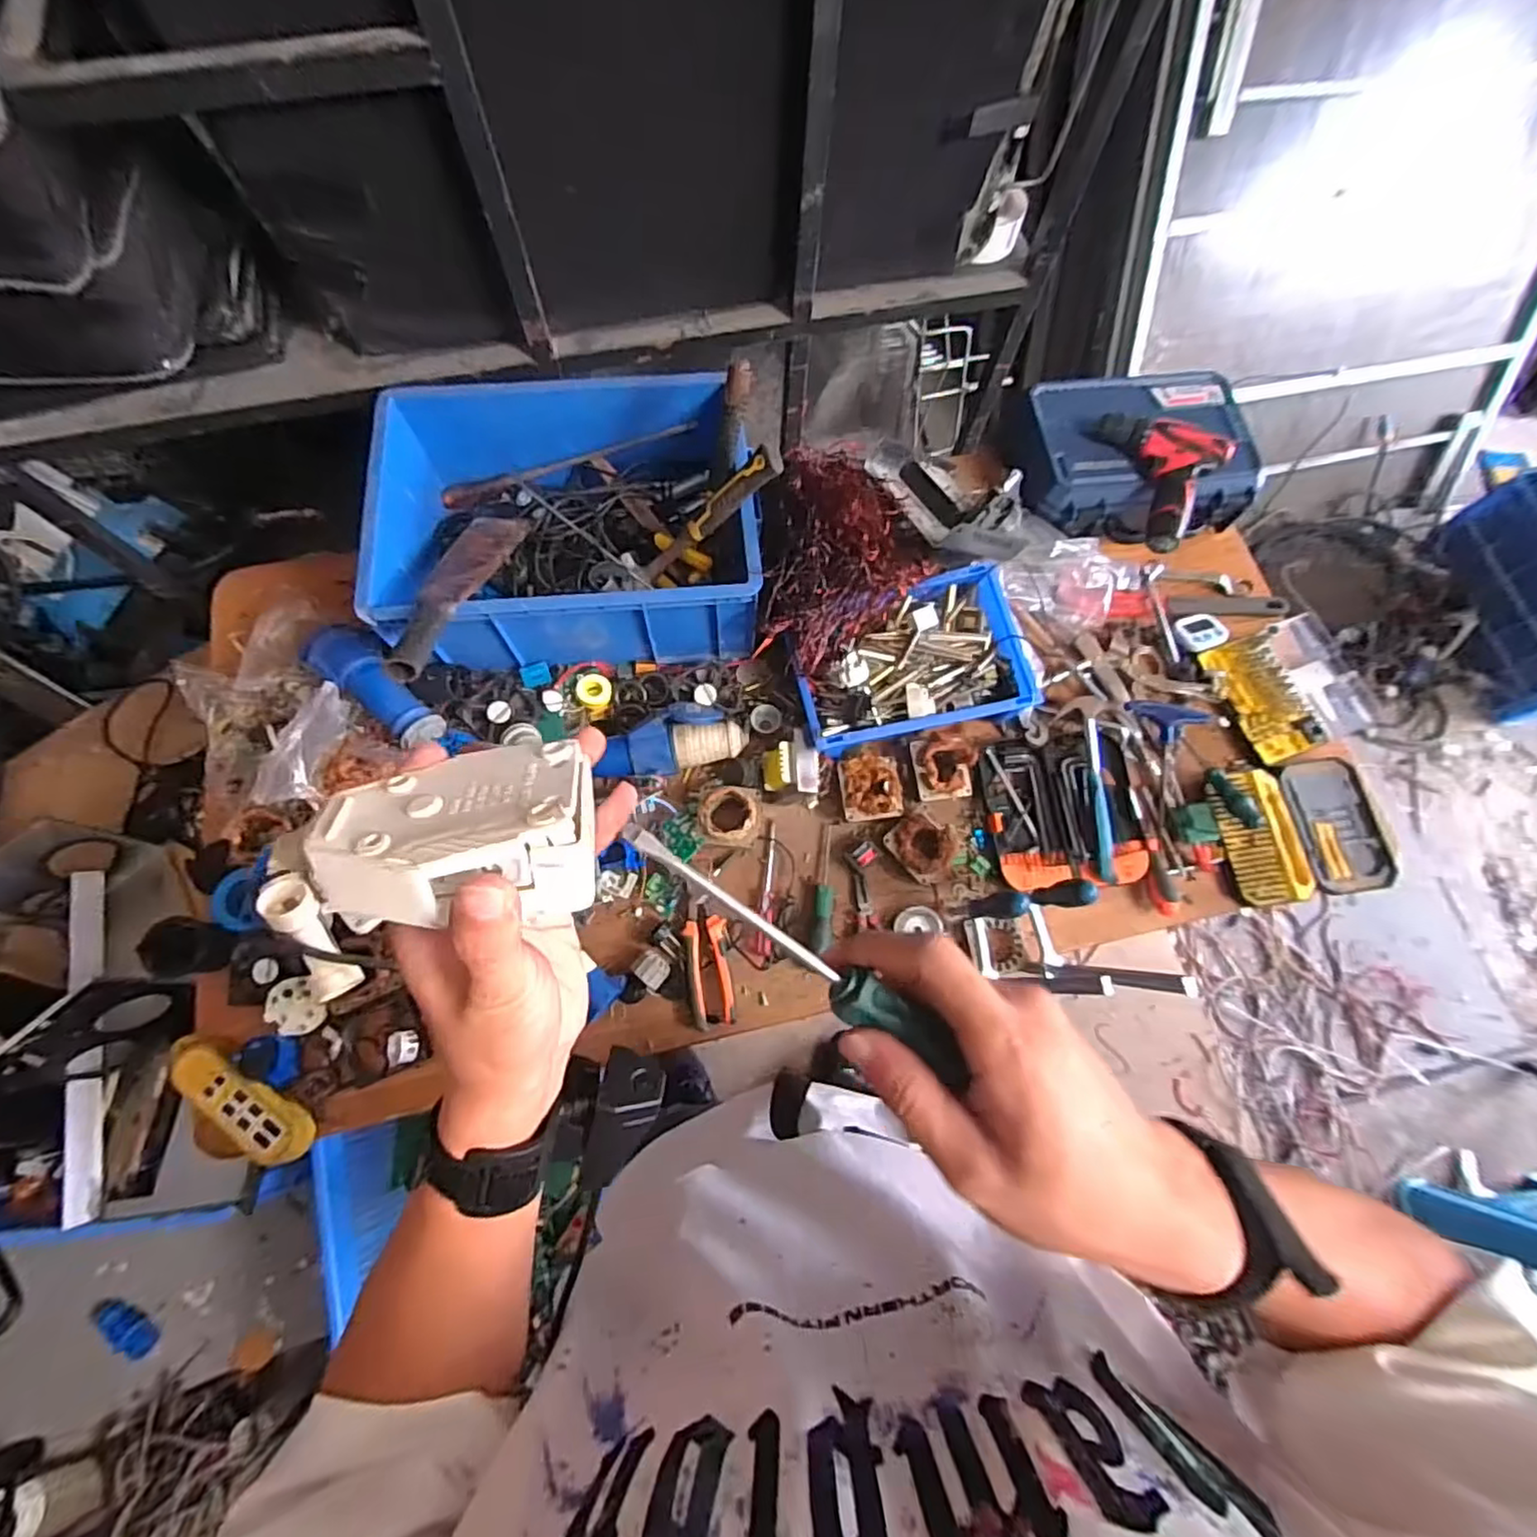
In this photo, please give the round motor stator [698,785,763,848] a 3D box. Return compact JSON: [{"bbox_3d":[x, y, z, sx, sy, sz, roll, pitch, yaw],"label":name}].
[{"bbox_3d":[-0.051,0.067,0.872,0.082,0.056,0.079,4,70,-1],"label":"round motor stator"}]

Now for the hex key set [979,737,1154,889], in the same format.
[{"bbox_3d":[0.412,0.058,0.910,0.212,0.031,0.202,-4,71,-4],"label":"hex key set"}]

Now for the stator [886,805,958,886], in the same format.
[{"bbox_3d":[0.206,0.105,0.881,0.082,0.048,0.088,-40,77,-15],"label":"stator"}]

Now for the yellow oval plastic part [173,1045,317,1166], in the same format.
[{"bbox_3d":[-0.593,0.377,0.742,0.175,0.029,0.057,35,73,9],"label":"yellow oval plastic part"}]

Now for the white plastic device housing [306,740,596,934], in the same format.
[{"bbox_3d":[-0.113,0.027,0.239,0.097,0.042,0.061,-9,34,-5],"label":"white plastic device housing"}]

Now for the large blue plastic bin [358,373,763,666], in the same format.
[{"bbox_3d":[-0.267,-0.344,0.915,0.472,0.167,0.385,-6,71,-5],"label":"large blue plastic bin"}]

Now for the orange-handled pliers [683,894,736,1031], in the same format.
[{"bbox_3d":[-0.075,0.243,0.832,0.052,0.019,0.155,-6,71,-5],"label":"orange-handled pliers"}]

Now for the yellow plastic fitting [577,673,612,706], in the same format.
[{"bbox_3d":[-0.240,-0.109,0.911,0.046,0.013,0.044,40,73,11],"label":"yellow plastic fitting"}]

